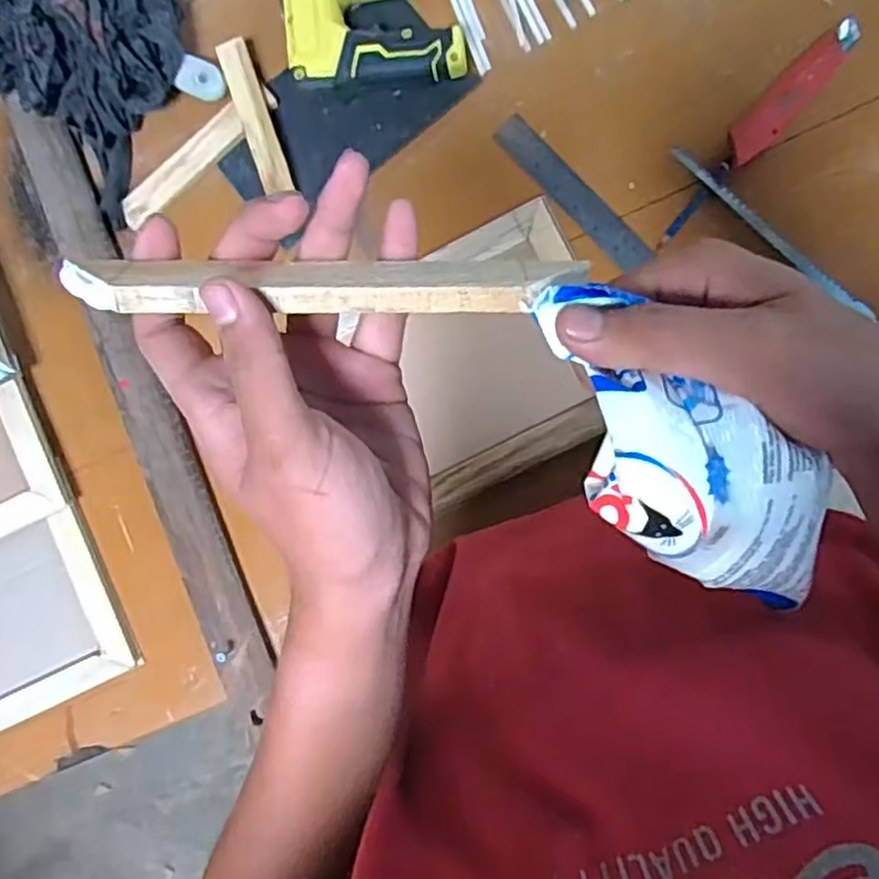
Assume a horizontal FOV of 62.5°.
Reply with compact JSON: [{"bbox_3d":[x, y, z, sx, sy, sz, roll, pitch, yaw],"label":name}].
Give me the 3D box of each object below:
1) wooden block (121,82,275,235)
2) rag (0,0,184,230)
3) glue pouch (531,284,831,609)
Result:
[{"bbox_3d":[-0.224,-0.263,0.664,0.175,0.011,0.034,-42,82,6],"label":"wooden block"},{"bbox_3d":[-0.321,-0.350,0.648,0.163,0.071,0.243,28,93,9],"label":"rag"},{"bbox_3d":[0.086,0.009,0.252,0.147,0.034,0.061,44,94,-8],"label":"glue pouch"}]

